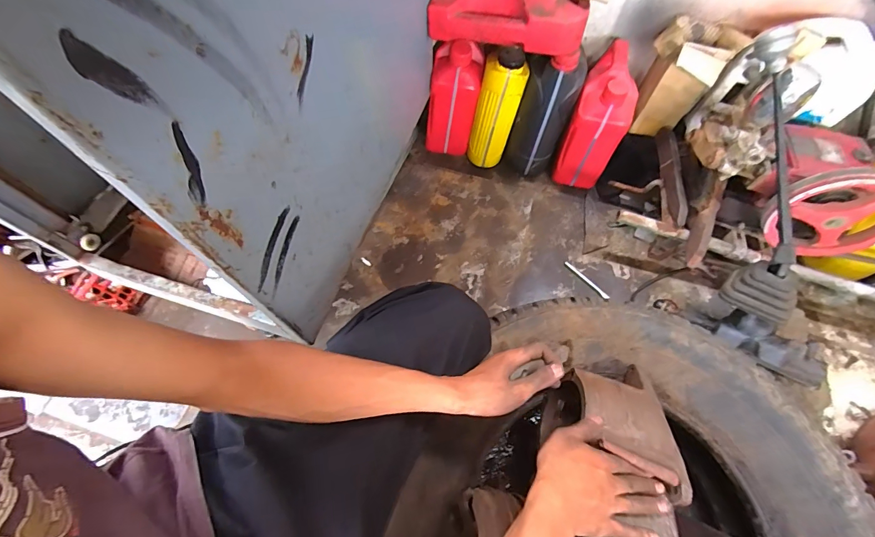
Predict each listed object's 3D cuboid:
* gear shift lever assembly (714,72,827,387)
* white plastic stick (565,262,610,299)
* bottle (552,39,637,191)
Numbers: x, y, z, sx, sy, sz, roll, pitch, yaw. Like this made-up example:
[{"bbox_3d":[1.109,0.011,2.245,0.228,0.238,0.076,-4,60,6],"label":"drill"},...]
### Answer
[{"bbox_3d":[0.581,-0.066,0.647,0.113,0.103,0.500,-1,95,-1],"label":"gear shift lever assembly"},{"bbox_3d":[0.339,0.026,0.855,0.012,0.004,0.119,-39,70,-18],"label":"white plastic stick"},{"bbox_3d":[0.375,-0.338,0.886,0.118,0.285,0.172,25,65,12],"label":"bottle"}]

